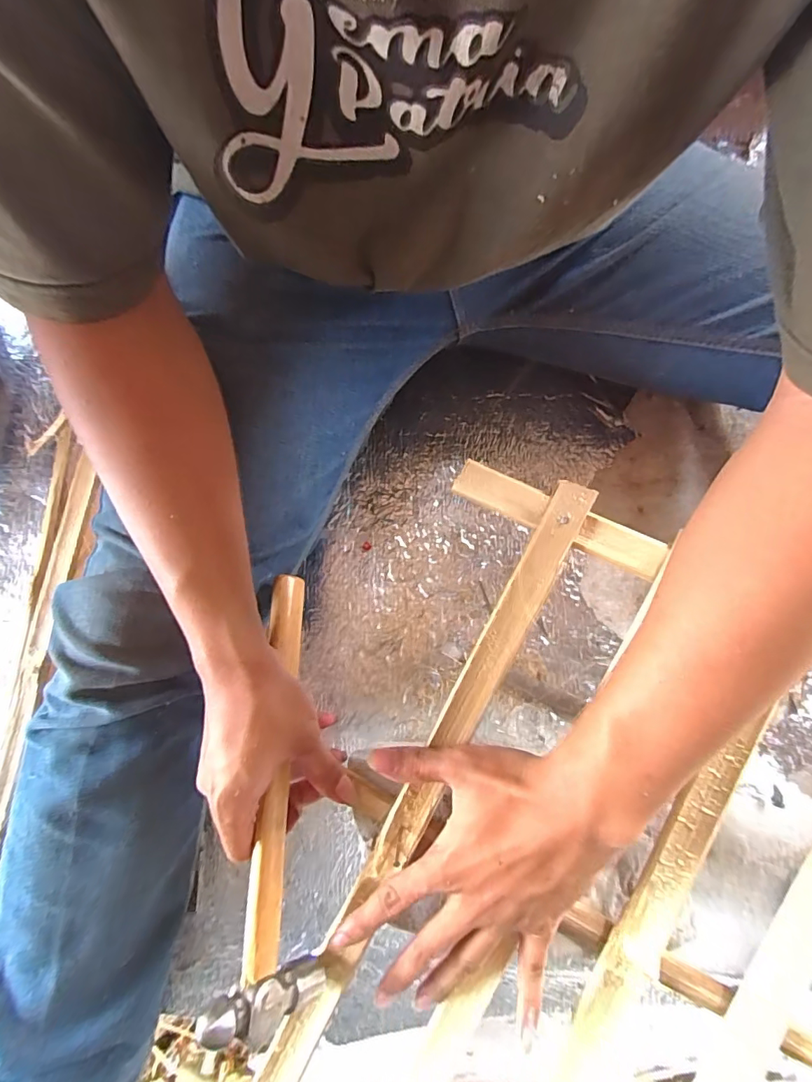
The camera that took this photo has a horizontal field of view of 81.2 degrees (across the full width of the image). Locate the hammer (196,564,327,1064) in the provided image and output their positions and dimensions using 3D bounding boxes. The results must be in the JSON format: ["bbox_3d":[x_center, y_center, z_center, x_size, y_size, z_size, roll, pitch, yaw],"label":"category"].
[{"bbox_3d":[-0.082,0.155,0.318,0.054,0.054,0.270,0,68,-1],"label":"hammer"}]

